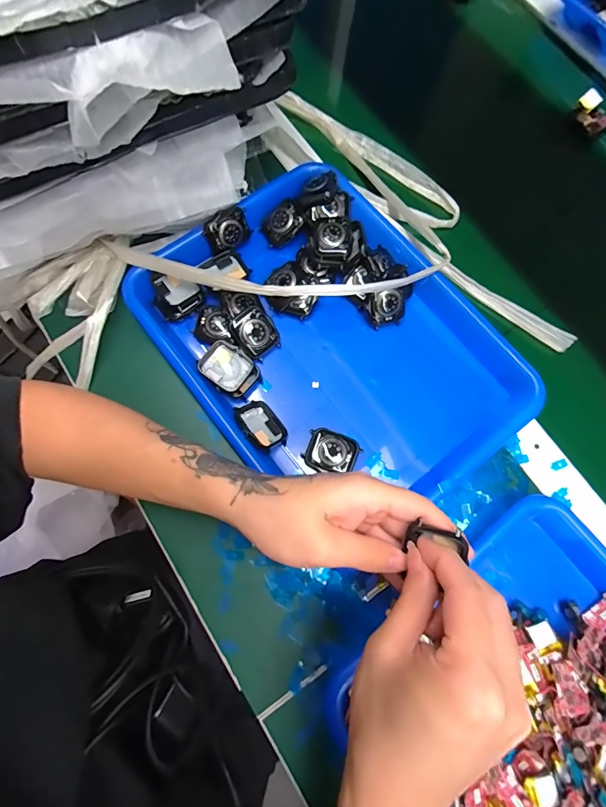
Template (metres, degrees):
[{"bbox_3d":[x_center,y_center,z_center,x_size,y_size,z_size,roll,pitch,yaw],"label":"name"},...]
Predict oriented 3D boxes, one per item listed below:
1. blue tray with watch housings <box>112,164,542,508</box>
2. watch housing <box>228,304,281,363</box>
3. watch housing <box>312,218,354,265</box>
[{"bbox_3d":[0.028,-0.059,0.356,0.262,0.044,0.328,-38,79,-11],"label":"blue tray with watch housings"},{"bbox_3d":[-0.044,-0.065,0.353,0.037,0.009,0.045,-36,108,0],"label":"watch housing"},{"bbox_3d":[0.029,-0.154,0.367,0.037,0.020,0.040,-1,74,-2],"label":"watch housing"}]

